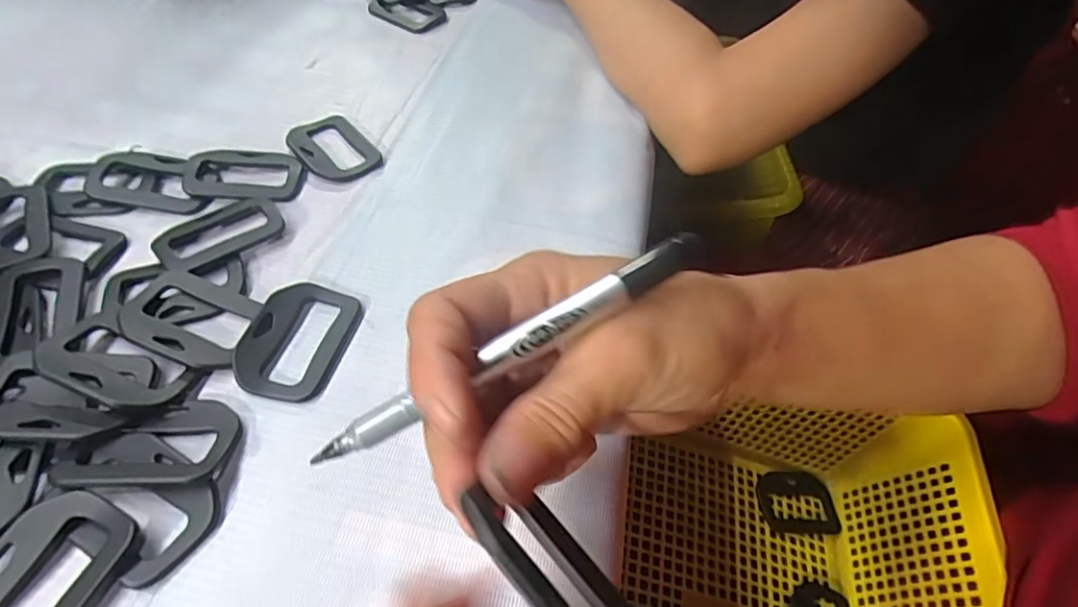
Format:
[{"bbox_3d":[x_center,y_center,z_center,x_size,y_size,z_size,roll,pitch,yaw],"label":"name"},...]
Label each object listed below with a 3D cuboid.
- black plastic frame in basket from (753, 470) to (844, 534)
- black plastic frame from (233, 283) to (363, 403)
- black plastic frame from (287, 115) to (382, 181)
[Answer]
[{"bbox_3d":[0.181,0.140,0.405,0.060,0.005,0.043,6,50,-11],"label":"black plastic frame in basket"},{"bbox_3d":[-0.112,0.015,0.264,0.045,0.008,0.061,12,52,5],"label":"black plastic frame"},{"bbox_3d":[-0.126,-0.095,0.351,0.043,0.006,0.060,-34,61,-27],"label":"black plastic frame"}]

